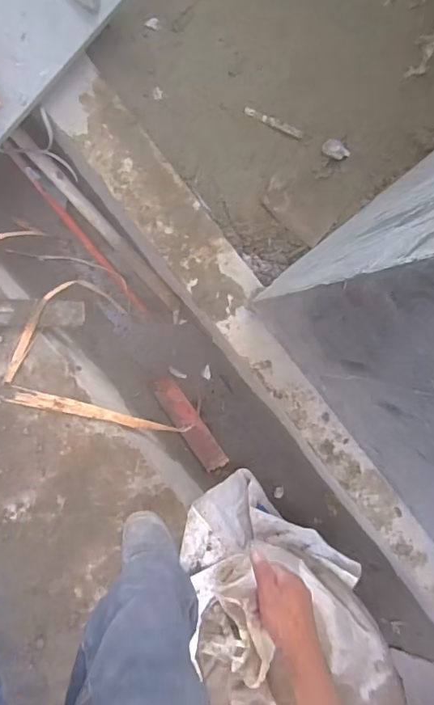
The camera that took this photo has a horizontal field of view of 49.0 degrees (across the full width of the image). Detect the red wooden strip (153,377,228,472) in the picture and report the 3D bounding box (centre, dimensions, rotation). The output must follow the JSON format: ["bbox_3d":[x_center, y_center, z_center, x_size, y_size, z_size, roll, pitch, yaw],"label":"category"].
[{"bbox_3d":[-0.071,0.184,1.224,0.063,0.017,0.274,-35,96,-6],"label":"red wooden strip"}]

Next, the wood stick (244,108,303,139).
[{"bbox_3d":[0.126,-0.507,1.048,0.139,0.008,0.020,20,90,-8],"label":"wood stick"}]

